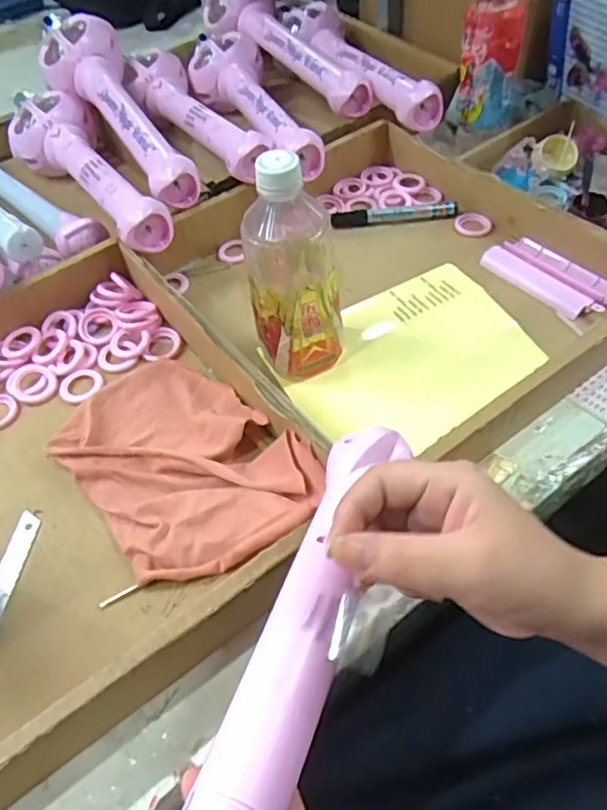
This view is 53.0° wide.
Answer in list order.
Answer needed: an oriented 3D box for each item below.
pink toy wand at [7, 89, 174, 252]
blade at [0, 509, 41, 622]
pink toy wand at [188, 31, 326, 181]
[{"bbox_3d":[-0.242,-0.248,0.663,0.094,0.075,0.342,-26,54,-15],"label":"pink toy wand"},{"bbox_3d":[-0.211,0.122,0.431,0.019,0.004,0.097,4,54,6],"label":"blade"},{"bbox_3d":[-0.062,-0.361,0.729,0.095,0.056,0.342,-18,53,-9],"label":"pink toy wand"}]

